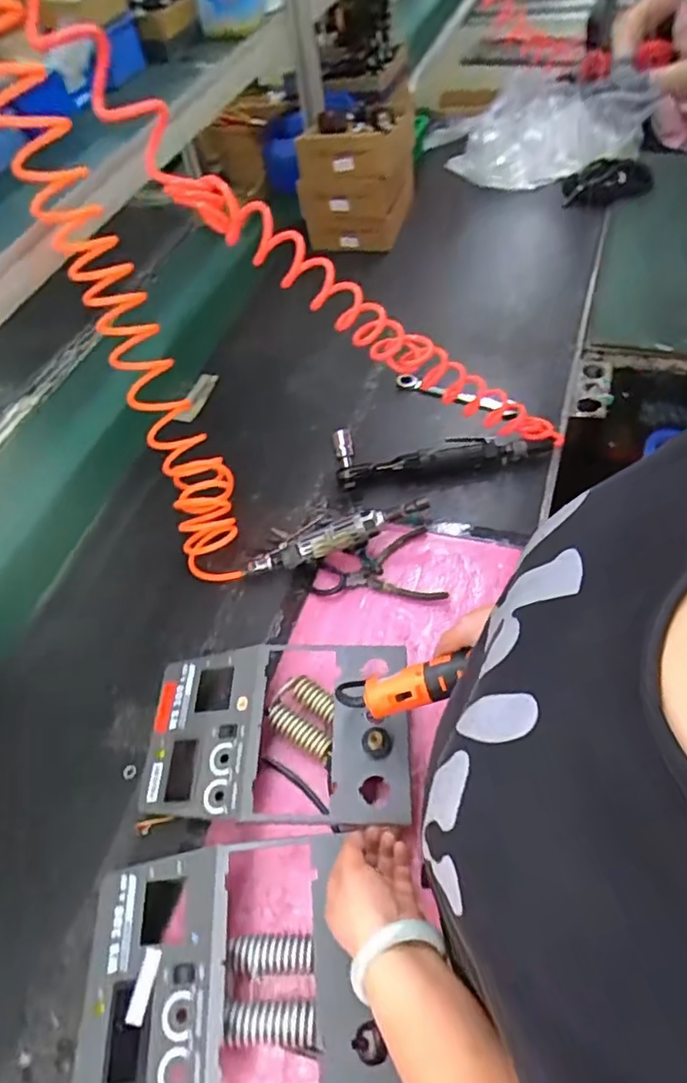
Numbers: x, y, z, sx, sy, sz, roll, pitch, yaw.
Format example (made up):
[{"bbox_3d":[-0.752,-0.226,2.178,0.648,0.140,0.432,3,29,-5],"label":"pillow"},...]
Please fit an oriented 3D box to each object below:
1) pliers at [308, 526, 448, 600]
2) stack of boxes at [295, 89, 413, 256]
[{"bbox_3d":[0.048,0.031,0.871,0.188,0.013,0.113,-2,55,7],"label":"pliers"},{"bbox_3d":[0.036,-0.774,1.297,0.213,0.249,0.220,6,57,13],"label":"stack of boxes"}]

